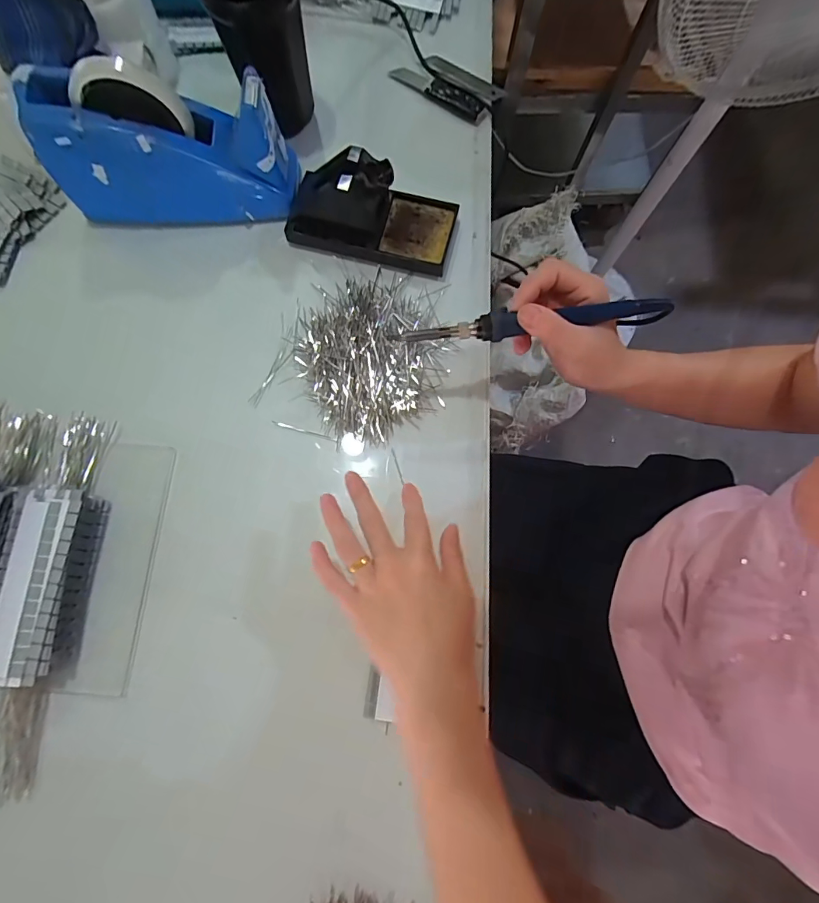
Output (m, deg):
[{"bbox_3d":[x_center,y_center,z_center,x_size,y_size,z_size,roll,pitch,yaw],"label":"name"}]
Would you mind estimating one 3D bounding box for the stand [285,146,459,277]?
[{"bbox_3d":[-0.036,-0.233,0.408,0.154,0.071,0.074,11,76,1],"label":"stand"}]

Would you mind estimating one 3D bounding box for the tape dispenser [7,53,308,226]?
[{"bbox_3d":[-0.219,-0.278,0.398,0.211,0.113,0.067,-4,76,-2],"label":"tape dispenser"}]

